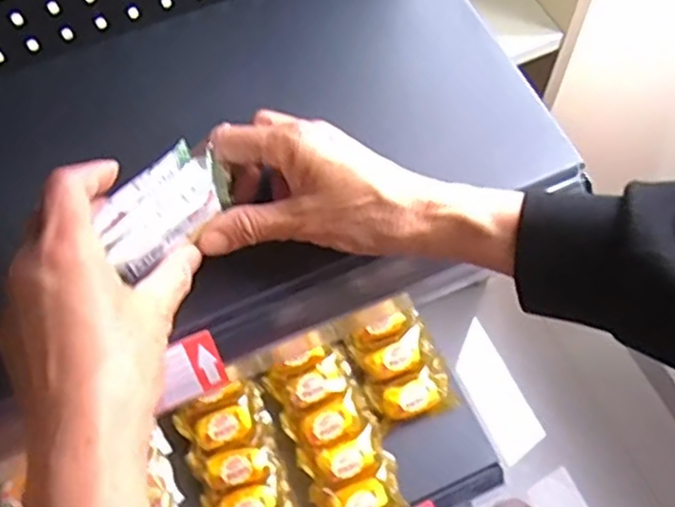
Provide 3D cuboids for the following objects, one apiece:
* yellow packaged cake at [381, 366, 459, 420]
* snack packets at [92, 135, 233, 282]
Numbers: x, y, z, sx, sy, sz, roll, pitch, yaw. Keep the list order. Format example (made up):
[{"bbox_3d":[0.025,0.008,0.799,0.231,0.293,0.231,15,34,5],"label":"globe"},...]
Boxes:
[{"bbox_3d":[0.111,0.196,0.954,0.100,0.034,0.054,-21,64,-8],"label":"yellow packaged cake"},{"bbox_3d":[-0.094,-0.026,0.371,0.074,0.032,0.040,-42,69,-17],"label":"snack packets"}]

